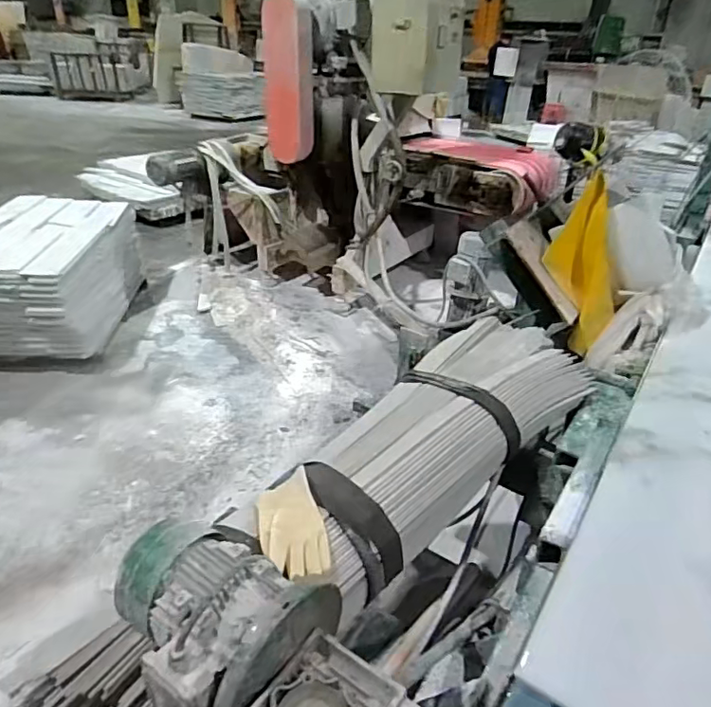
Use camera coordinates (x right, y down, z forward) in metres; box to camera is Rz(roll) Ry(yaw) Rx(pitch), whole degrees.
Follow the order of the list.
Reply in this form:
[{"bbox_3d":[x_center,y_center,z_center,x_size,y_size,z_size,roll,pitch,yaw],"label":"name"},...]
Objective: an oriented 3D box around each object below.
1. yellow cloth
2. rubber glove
[{"bbox_3d":[0.607,-0.235,1.489,0.098,0.470,0.146,-12,15,-25],"label":"yellow cloth"},{"bbox_3d":[-0.109,0.282,0.920,0.103,0.035,0.195,-9,33,-19],"label":"rubber glove"}]

